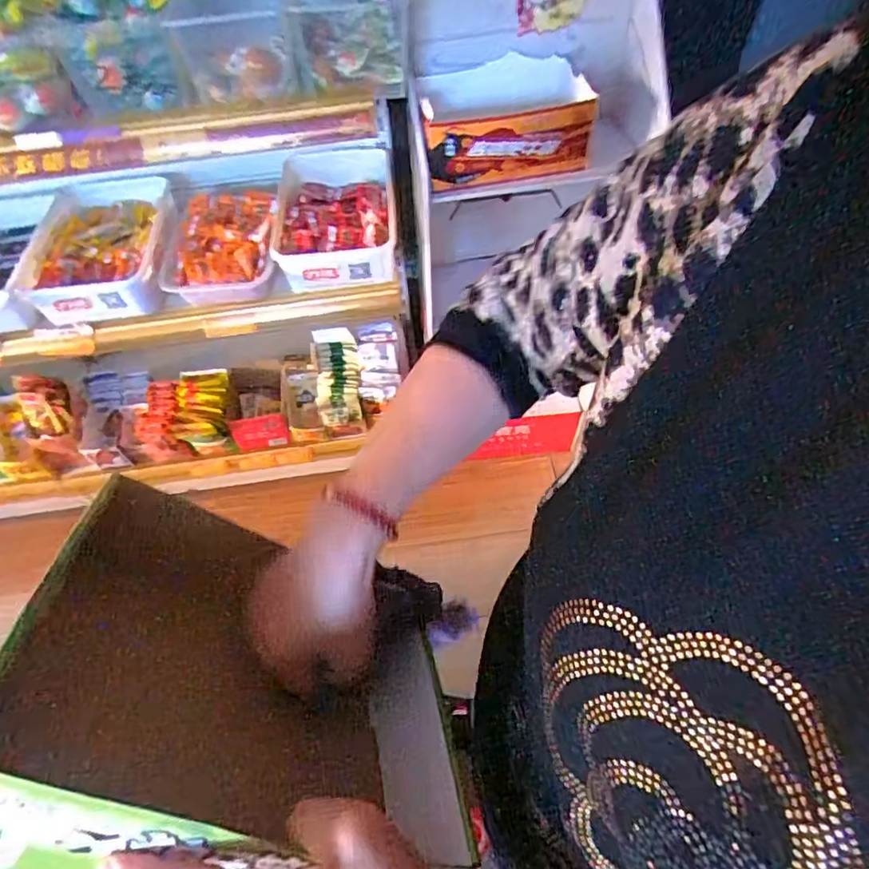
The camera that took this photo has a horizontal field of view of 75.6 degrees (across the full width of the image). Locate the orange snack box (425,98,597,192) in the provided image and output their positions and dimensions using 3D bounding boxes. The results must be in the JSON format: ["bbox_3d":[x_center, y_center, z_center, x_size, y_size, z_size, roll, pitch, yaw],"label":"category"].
[{"bbox_3d":[0.114,-0.439,0.859,0.262,0.099,0.029,-10,55,-4],"label":"orange snack box"}]

